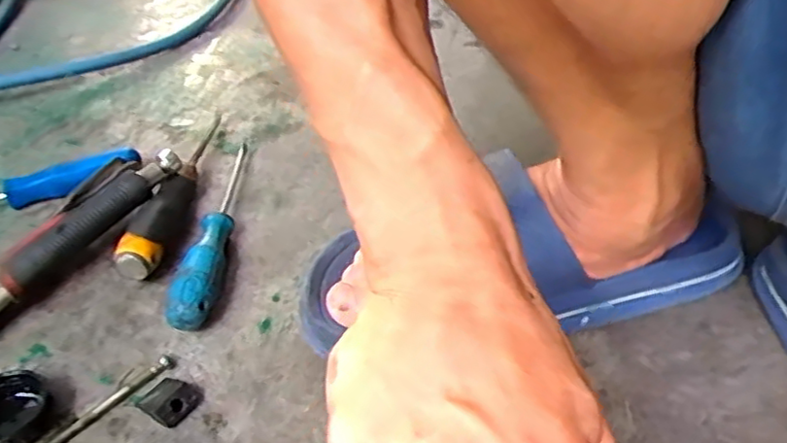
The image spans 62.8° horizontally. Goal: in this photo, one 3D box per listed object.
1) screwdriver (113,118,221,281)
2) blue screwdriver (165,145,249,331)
[{"bbox_3d":[-0.160,-0.031,0.494,0.030,0.031,0.193,3,40,7],"label":"screwdriver"},{"bbox_3d":[-0.128,-0.002,0.463,0.025,0.030,0.197,-4,40,-1],"label":"blue screwdriver"}]

